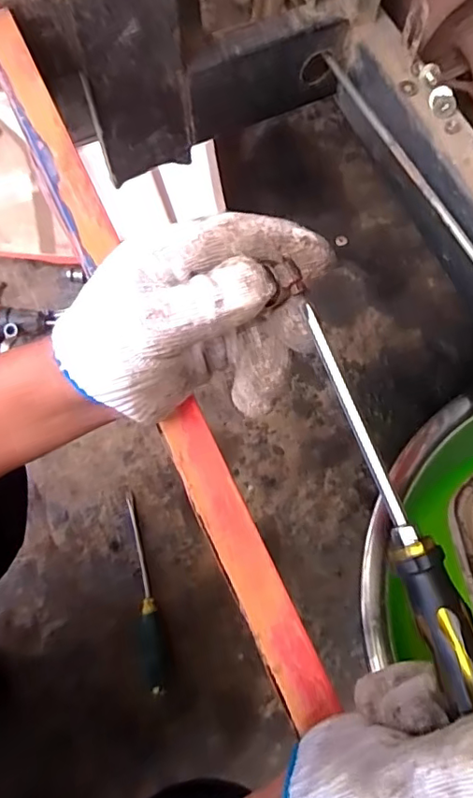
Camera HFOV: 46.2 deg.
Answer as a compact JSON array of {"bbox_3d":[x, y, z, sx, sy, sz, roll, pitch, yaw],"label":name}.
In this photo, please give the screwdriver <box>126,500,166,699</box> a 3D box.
[{"bbox_3d":[-0.121,0.247,0.709,0.023,0.023,0.237,-14,72,-5],"label":"screwdriver"}]

